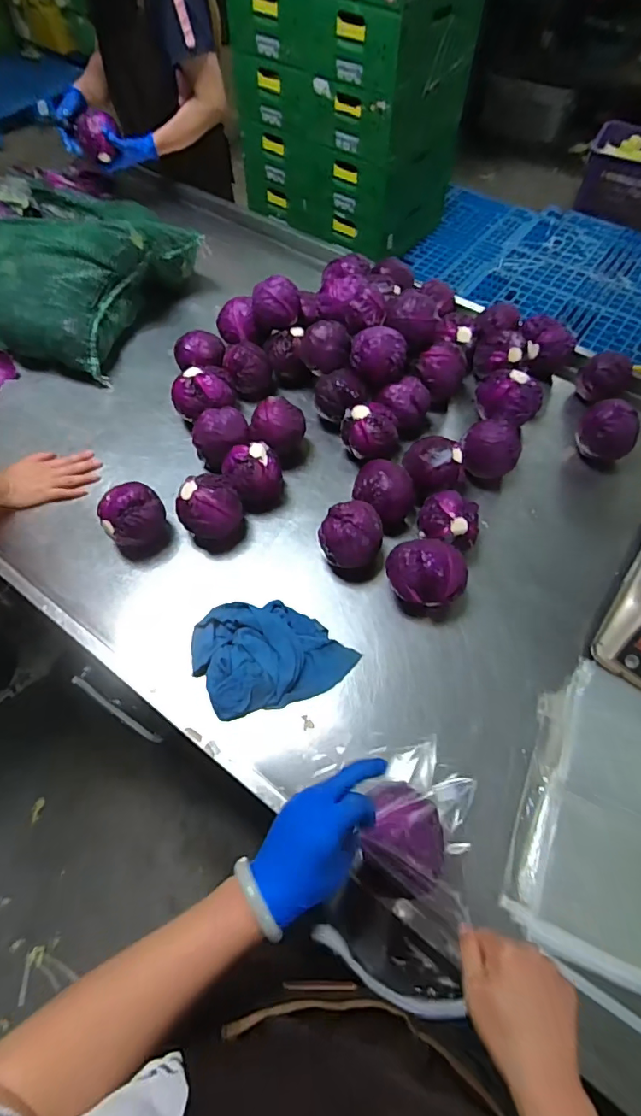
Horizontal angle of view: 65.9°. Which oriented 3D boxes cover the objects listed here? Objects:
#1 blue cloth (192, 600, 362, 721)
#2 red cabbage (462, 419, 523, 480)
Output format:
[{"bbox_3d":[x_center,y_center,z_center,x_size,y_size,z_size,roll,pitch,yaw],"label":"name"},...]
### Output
[{"bbox_3d":[-0.070,0.132,0.717,0.222,0.035,0.153,-12,61,-8],"label":"blue cloth"},{"bbox_3d":[0.281,-0.178,0.820,0.095,0.102,0.079,35,66,17],"label":"red cabbage"}]

